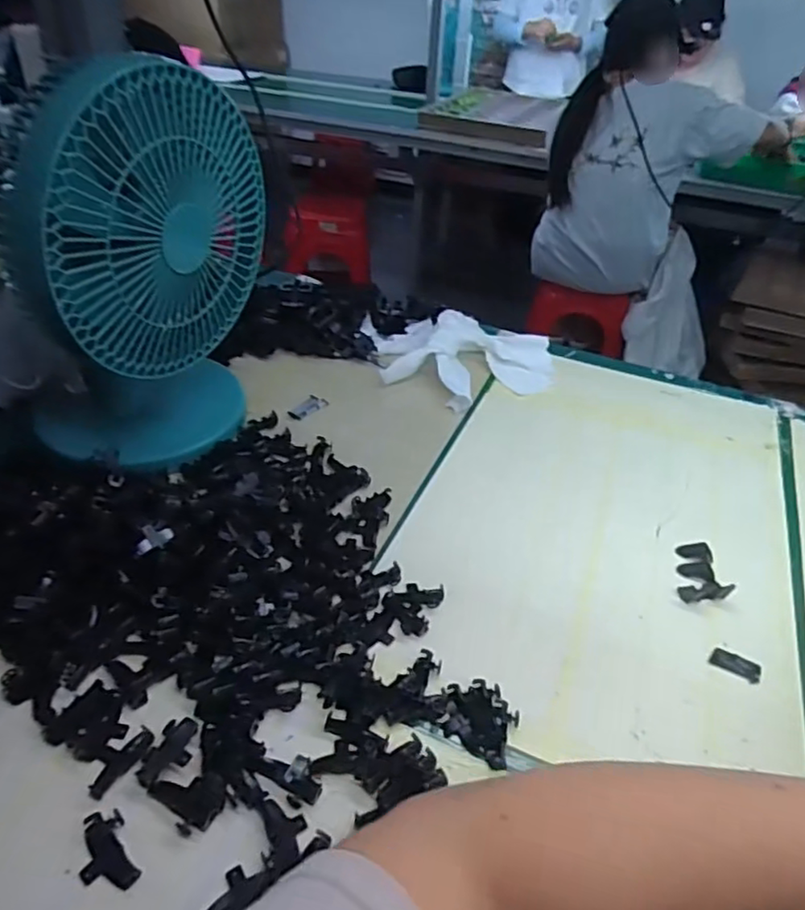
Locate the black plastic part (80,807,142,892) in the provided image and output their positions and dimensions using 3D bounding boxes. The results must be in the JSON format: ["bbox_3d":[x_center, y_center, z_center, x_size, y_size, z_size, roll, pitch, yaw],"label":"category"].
[{"bbox_3d":[-0.158,0.211,0.328,0.025,0.008,0.041,-21,45,-28],"label":"black plastic part"}]

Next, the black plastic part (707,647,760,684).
[{"bbox_3d":[0.243,0.152,0.451,0.034,0.004,0.019,22,42,21],"label":"black plastic part"}]

